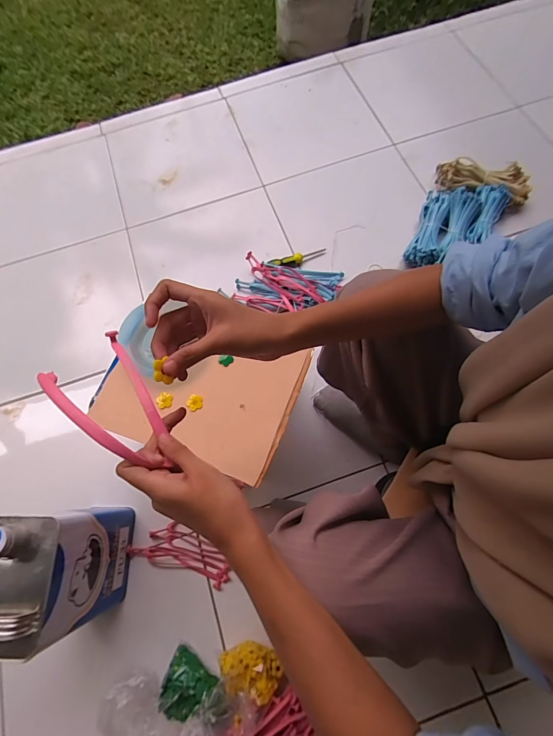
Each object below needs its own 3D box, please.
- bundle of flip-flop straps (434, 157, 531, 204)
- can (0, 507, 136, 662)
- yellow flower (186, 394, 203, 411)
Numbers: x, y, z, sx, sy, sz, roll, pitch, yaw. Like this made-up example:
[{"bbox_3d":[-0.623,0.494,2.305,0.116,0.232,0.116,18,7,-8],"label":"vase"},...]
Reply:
[{"bbox_3d":[0.519,-0.471,0.876,0.221,0.063,0.077,17,73,9],"label":"bundle of flip-flop straps"},{"bbox_3d":[-0.343,0.322,0.553,0.114,0.255,0.164,-1,71,3],"label":"can"},{"bbox_3d":[-0.123,0.052,0.520,0.023,0.004,0.023,-1,71,3],"label":"yellow flower"}]

